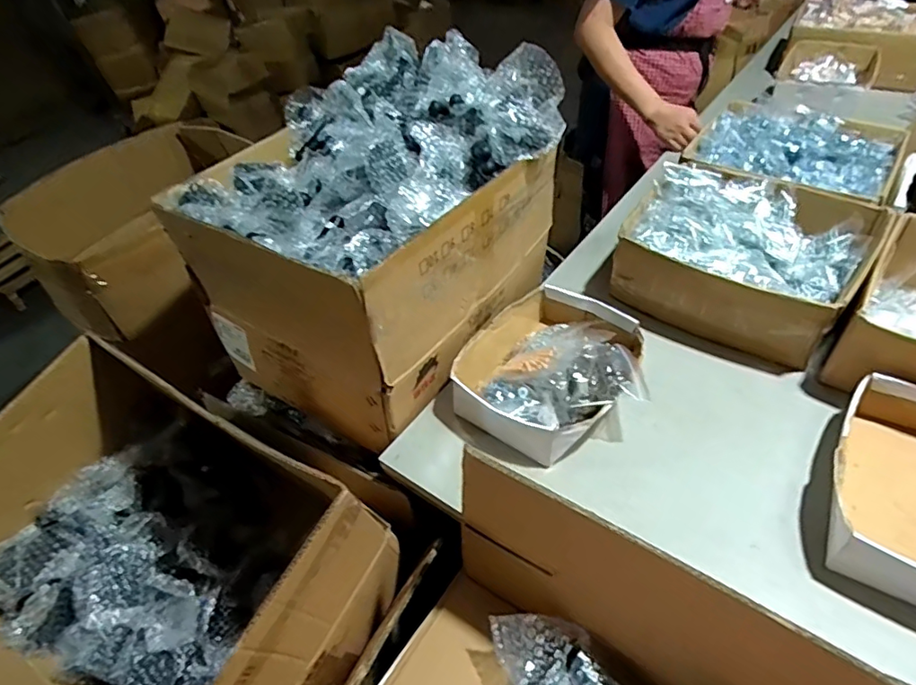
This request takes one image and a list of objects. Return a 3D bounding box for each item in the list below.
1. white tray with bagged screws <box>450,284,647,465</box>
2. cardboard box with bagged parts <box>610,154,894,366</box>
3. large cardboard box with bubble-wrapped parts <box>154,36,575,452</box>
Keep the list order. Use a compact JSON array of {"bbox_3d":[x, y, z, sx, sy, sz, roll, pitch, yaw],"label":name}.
[{"bbox_3d":[0.132,0.039,0.751,0.229,0.068,0.248,25,53,29],"label":"white tray with bagged screws"},{"bbox_3d":[0.431,-0.138,0.837,0.312,0.120,0.274,25,53,29],"label":"cardboard box with bagged parts"},{"bbox_3d":[-0.116,-0.171,0.820,0.364,0.340,0.465,25,53,29],"label":"large cardboard box with bubble-wrapped parts"}]

